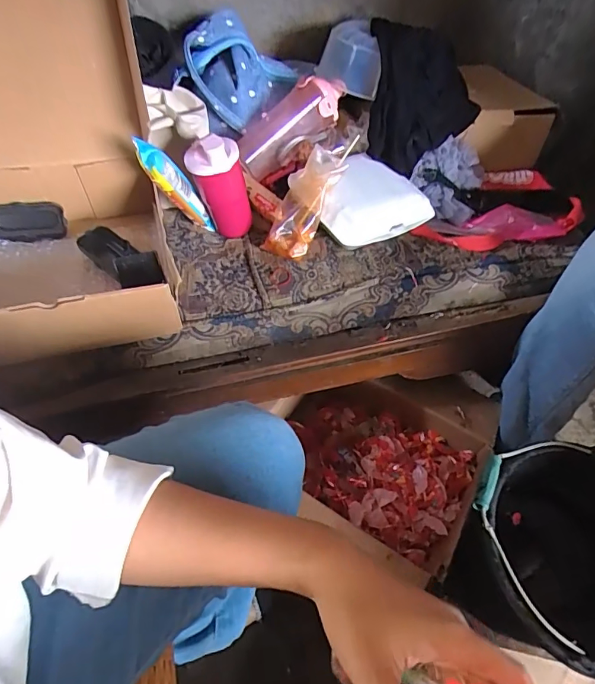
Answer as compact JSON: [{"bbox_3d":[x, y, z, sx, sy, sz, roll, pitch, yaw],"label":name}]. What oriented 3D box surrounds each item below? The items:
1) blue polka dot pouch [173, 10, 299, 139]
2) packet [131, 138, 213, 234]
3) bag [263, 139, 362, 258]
[{"bbox_3d":[-0.103,-0.456,0.776,0.192,0.158,0.082,-10,55,-9],"label":"blue polka dot pouch"},{"bbox_3d":[-0.169,-0.218,0.644,0.040,0.185,0.044,-46,65,-2],"label":"packet"},{"bbox_3d":[0.016,-0.226,0.677,0.085,0.053,0.207,24,83,14],"label":"bag"}]

